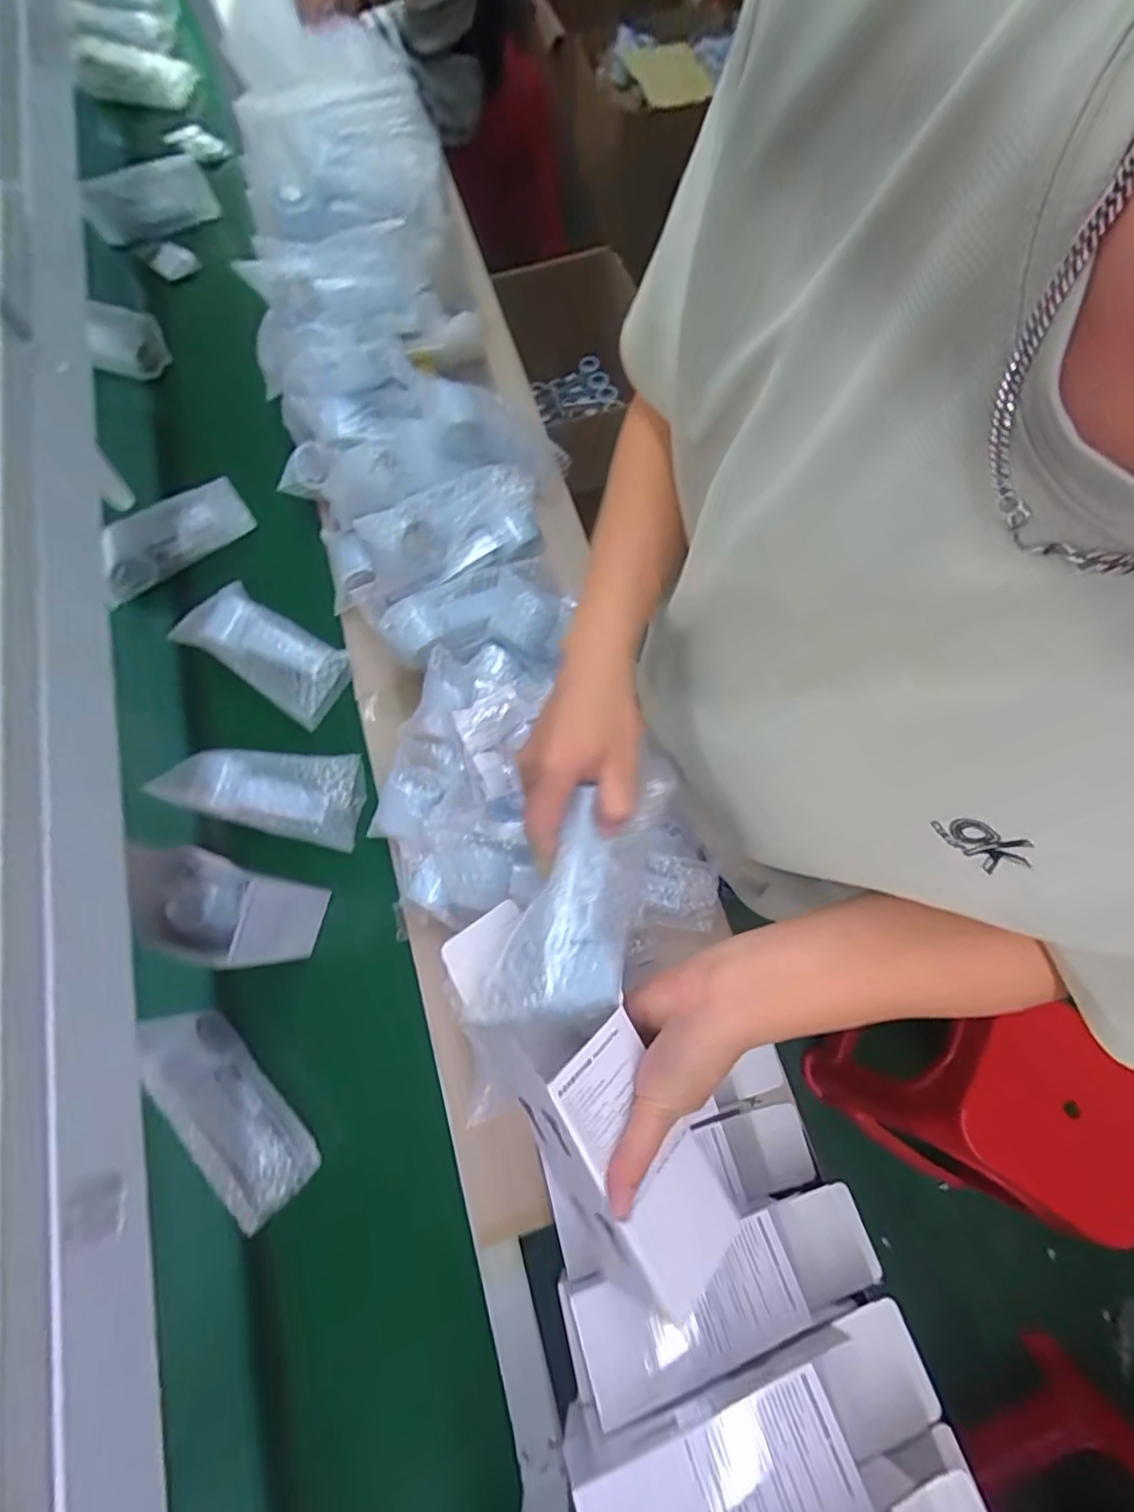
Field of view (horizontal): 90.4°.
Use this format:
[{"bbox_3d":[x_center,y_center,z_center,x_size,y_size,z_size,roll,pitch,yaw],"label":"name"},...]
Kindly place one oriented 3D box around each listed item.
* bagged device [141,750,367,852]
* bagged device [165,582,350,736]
[{"bbox_3d":[-0.330,0.034,0.623,0.196,0.061,0.094,10,72,5],"label":"bagged device"},{"bbox_3d":[-0.367,-0.128,0.682,0.198,0.034,0.099,33,91,-2],"label":"bagged device"}]

